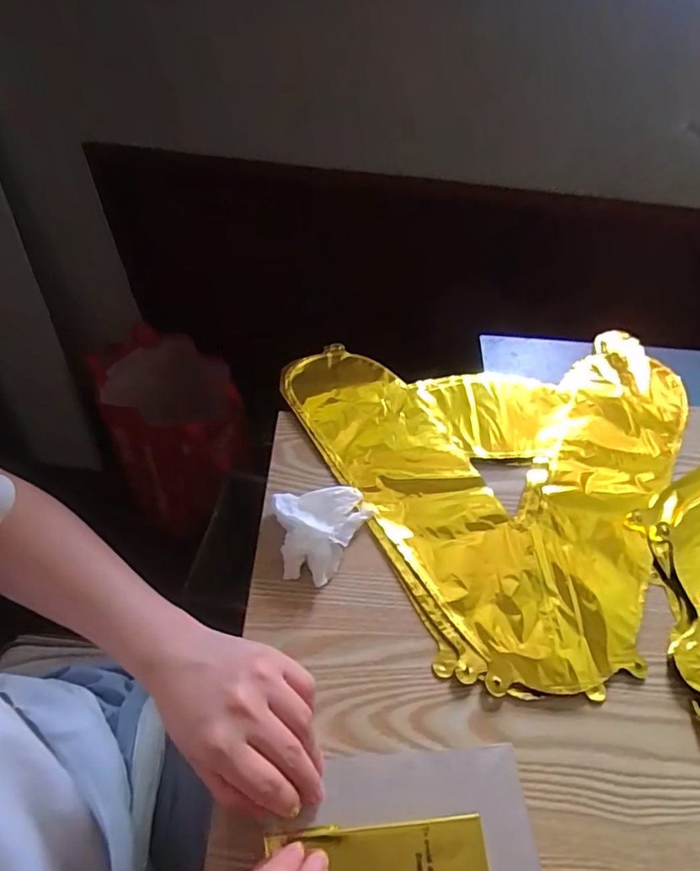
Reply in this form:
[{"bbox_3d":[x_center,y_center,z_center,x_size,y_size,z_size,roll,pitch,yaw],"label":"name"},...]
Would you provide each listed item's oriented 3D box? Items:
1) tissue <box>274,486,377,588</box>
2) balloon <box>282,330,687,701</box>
[{"bbox_3d":[-0.017,0.076,0.413,0.076,0.033,0.070,-7,55,-9],"label":"tissue"},{"bbox_3d":[0.176,0.010,0.487,0.366,0.009,0.354,-19,58,-17],"label":"balloon"}]

